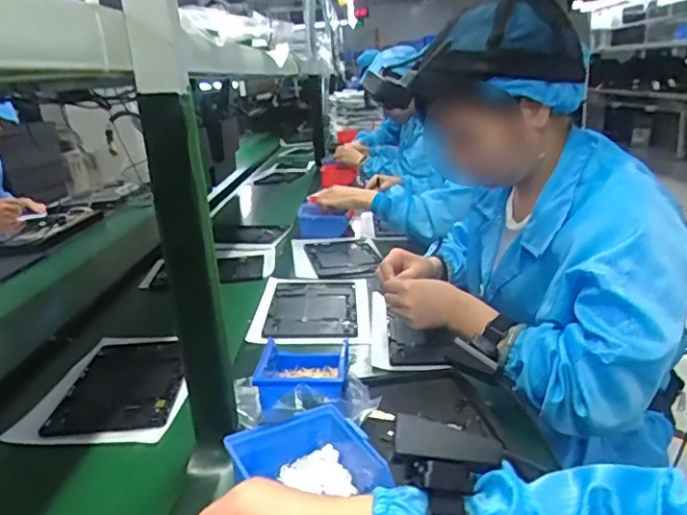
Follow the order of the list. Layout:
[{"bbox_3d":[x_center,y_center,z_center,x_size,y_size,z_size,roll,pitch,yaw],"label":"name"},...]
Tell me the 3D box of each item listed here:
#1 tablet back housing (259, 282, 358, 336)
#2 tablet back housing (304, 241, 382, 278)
[{"bbox_3d":[-0.053,0.087,1.008,0.152,0.006,0.225,-6,16,3],"label":"tablet back housing"},{"bbox_3d":[0.001,-0.003,1.282,0.146,0.014,0.234,-9,16,-9],"label":"tablet back housing"}]

